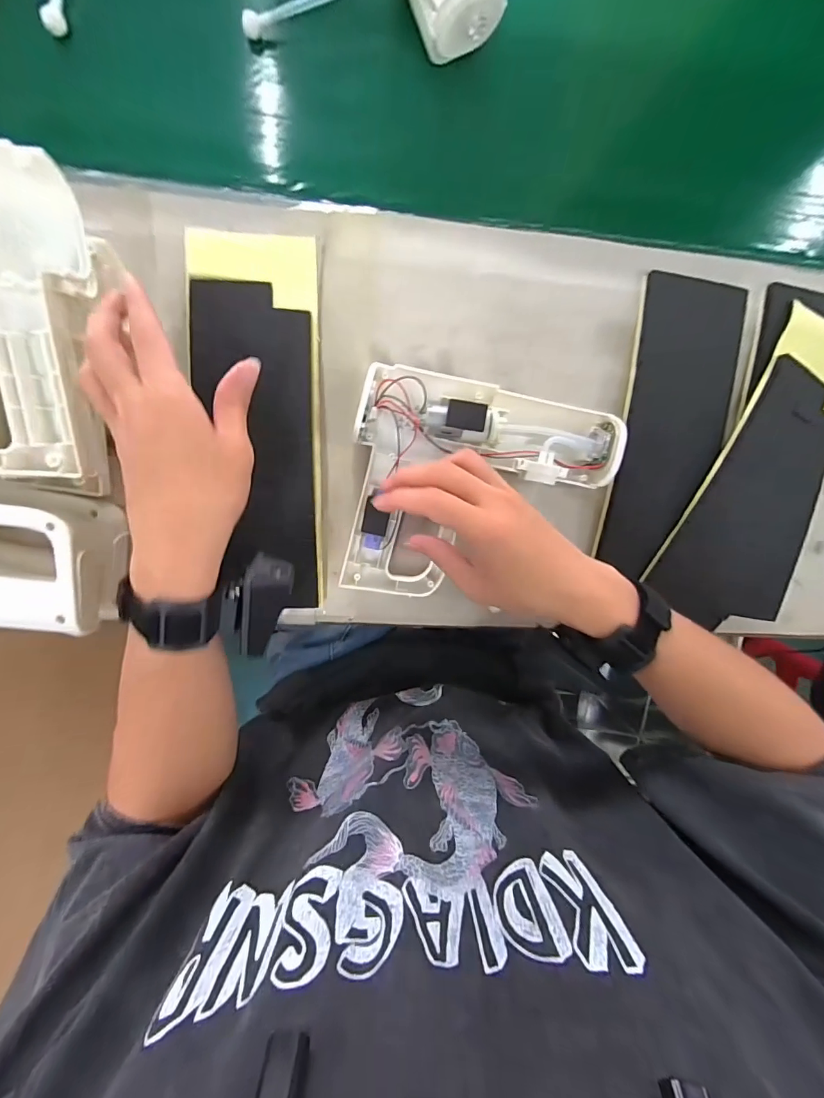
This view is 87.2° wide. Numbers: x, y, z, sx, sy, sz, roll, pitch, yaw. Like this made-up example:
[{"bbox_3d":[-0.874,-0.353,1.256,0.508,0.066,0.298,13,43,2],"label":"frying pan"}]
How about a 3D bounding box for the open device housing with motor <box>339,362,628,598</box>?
[{"bbox_3d":[0.055,-0.046,0.366,0.206,0.056,0.181,6,96,-7],"label":"open device housing with motor"}]

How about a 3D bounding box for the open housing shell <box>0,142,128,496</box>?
[{"bbox_3d":[-0.302,-0.135,0.272,0.205,0.057,0.185,0,97,-6],"label":"open housing shell"}]

